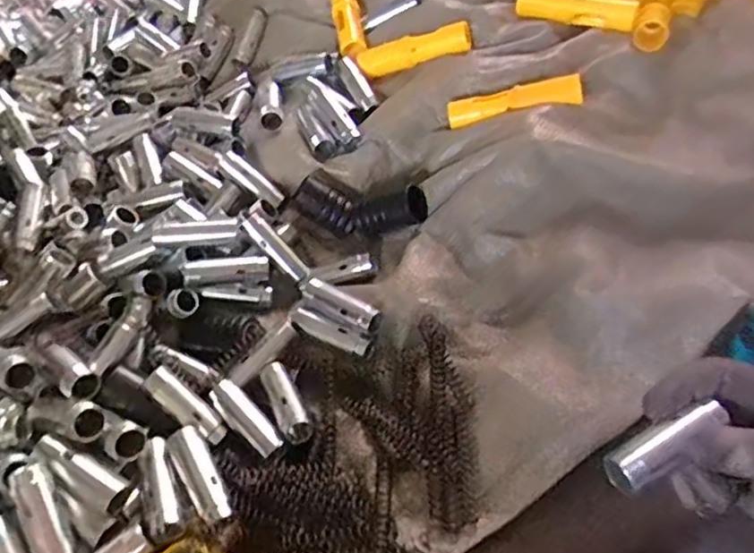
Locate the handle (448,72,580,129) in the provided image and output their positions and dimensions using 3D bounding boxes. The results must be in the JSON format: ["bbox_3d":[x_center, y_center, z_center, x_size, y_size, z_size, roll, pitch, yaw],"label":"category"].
[{"bbox_3d":[0.128,-0.163,0.571,0.121,0.016,0.022,-9,51,15],"label":"handle"}]

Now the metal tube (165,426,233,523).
[{"bbox_3d":[-0.120,0.136,0.416,0.022,0.022,0.067,-28,56,-16],"label":"metal tube"}]

